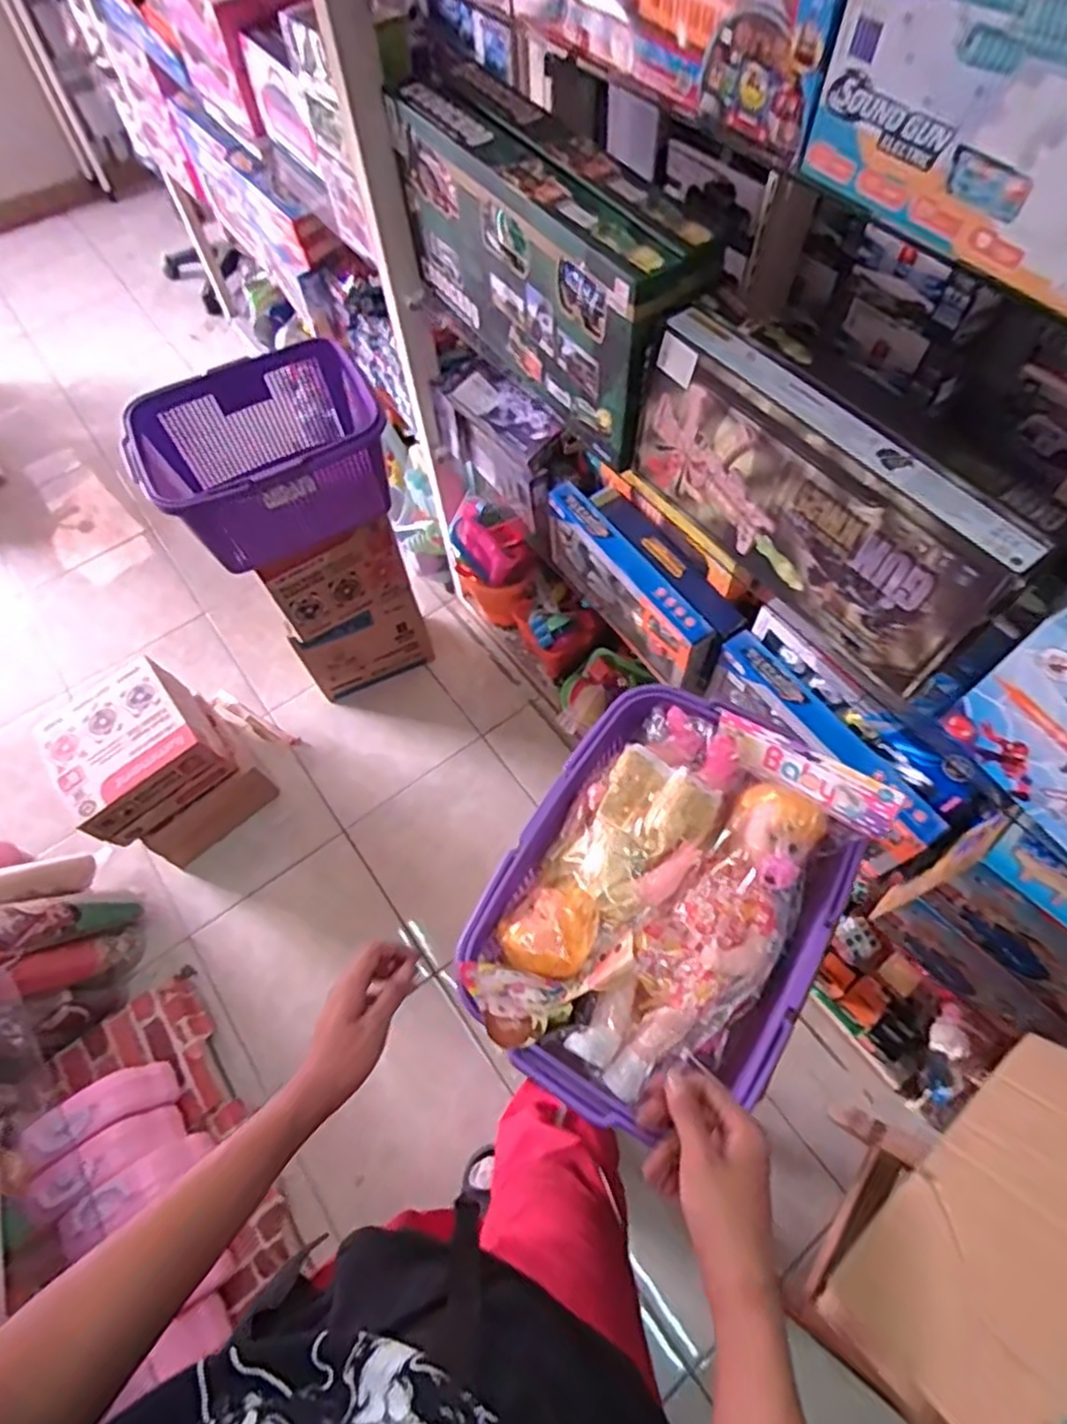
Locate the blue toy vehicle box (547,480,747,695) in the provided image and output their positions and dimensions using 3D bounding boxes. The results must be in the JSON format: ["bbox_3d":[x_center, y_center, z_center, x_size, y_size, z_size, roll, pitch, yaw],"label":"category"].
[{"bbox_3d":[0.166,-0.204,1.107,0.097,0.169,0.367,-33,67,-13],"label":"blue toy vehicle box"}]

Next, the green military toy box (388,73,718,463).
[{"bbox_3d":[0.012,-0.582,0.905,0.138,0.251,0.509,-30,66,-12],"label":"green military toy box"}]

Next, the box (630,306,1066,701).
[{"bbox_3d":[0.295,-0.235,0.736,0.101,0.211,0.430,-37,68,-15],"label":"box"}]

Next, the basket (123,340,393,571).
[{"bbox_3d":[-0.459,-0.443,1.221,0.397,0.205,0.290,-27,65,-11],"label":"basket"}]

